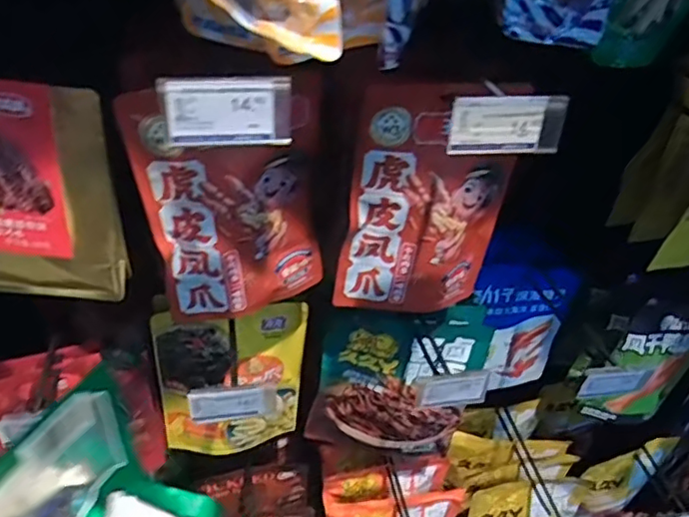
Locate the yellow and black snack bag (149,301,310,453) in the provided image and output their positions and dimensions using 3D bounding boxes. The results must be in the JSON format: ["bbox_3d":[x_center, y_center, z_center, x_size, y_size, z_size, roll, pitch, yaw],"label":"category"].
[{"bbox_3d":[-0.139,0.160,0.751,0.180,0.227,0.039,-5,41,-14],"label":"yellow and black snack bag"}]

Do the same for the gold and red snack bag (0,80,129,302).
[{"bbox_3d":[-0.291,-0.052,0.497,0.191,0.194,0.029,4,40,-2],"label":"gold and red snack bag"}]

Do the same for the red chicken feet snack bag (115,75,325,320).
[{"bbox_3d":[-0.096,-0.045,0.541,0.167,0.218,0.036,-15,44,-23],"label":"red chicken feet snack bag"}]

